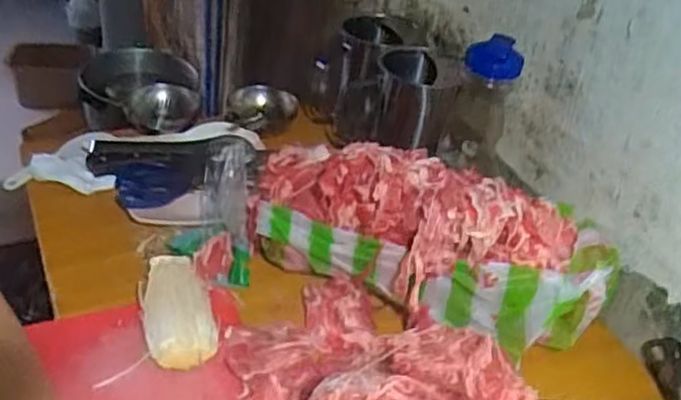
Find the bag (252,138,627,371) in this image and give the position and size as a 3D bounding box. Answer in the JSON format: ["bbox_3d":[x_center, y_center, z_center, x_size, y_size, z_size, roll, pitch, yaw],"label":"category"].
[{"bbox_3d":[0.101,0.021,0.776,0.404,0.174,0.186,12,38,5],"label":"bag"}]

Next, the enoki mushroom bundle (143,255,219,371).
[{"bbox_3d":[-0.179,0.119,0.738,0.069,0.042,0.157,-8,40,-20],"label":"enoki mushroom bundle"}]

